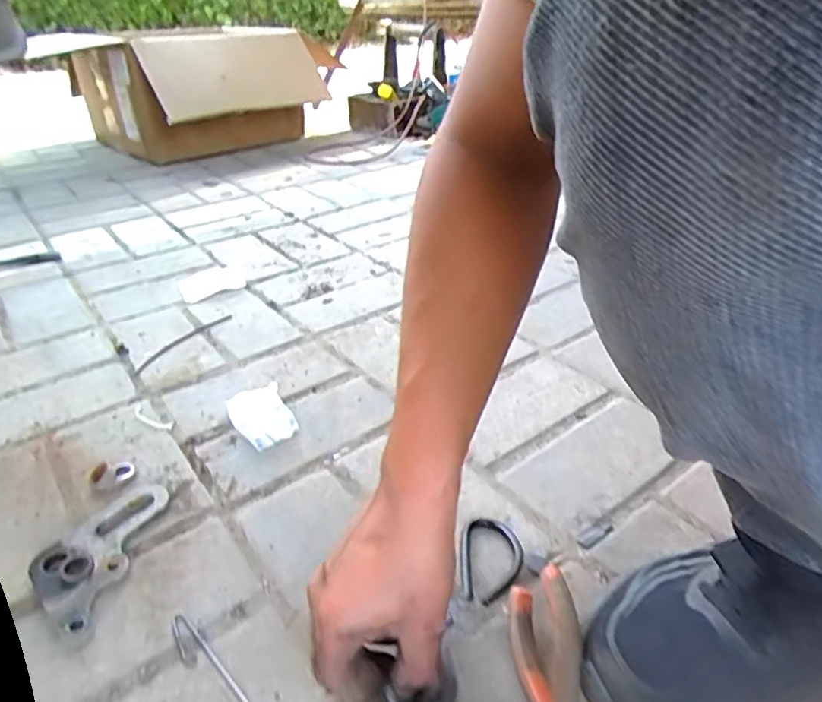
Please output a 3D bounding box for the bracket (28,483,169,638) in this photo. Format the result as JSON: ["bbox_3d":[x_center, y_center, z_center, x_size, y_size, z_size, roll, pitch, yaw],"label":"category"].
[{"bbox_3d":[-0.242,0.151,0.443,0.062,0.013,0.127,5,33,8],"label":"bracket"}]

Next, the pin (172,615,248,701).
[{"bbox_3d":[-0.134,0.206,0.376,0.097,0.004,0.016,27,42,36],"label":"pin"}]

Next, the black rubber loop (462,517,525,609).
[{"bbox_3d":[0.060,0.154,0.426,0.044,0.011,0.080,0,24,5],"label":"black rubber loop"}]

